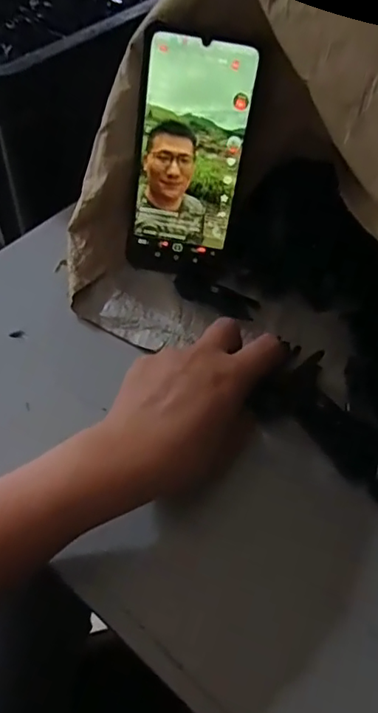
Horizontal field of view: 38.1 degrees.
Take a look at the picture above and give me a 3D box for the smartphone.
[{"bbox_3d":[-0.001,-0.135,0.392,0.073,0.160,0.007,11,34,-1],"label":"smartphone"}]

